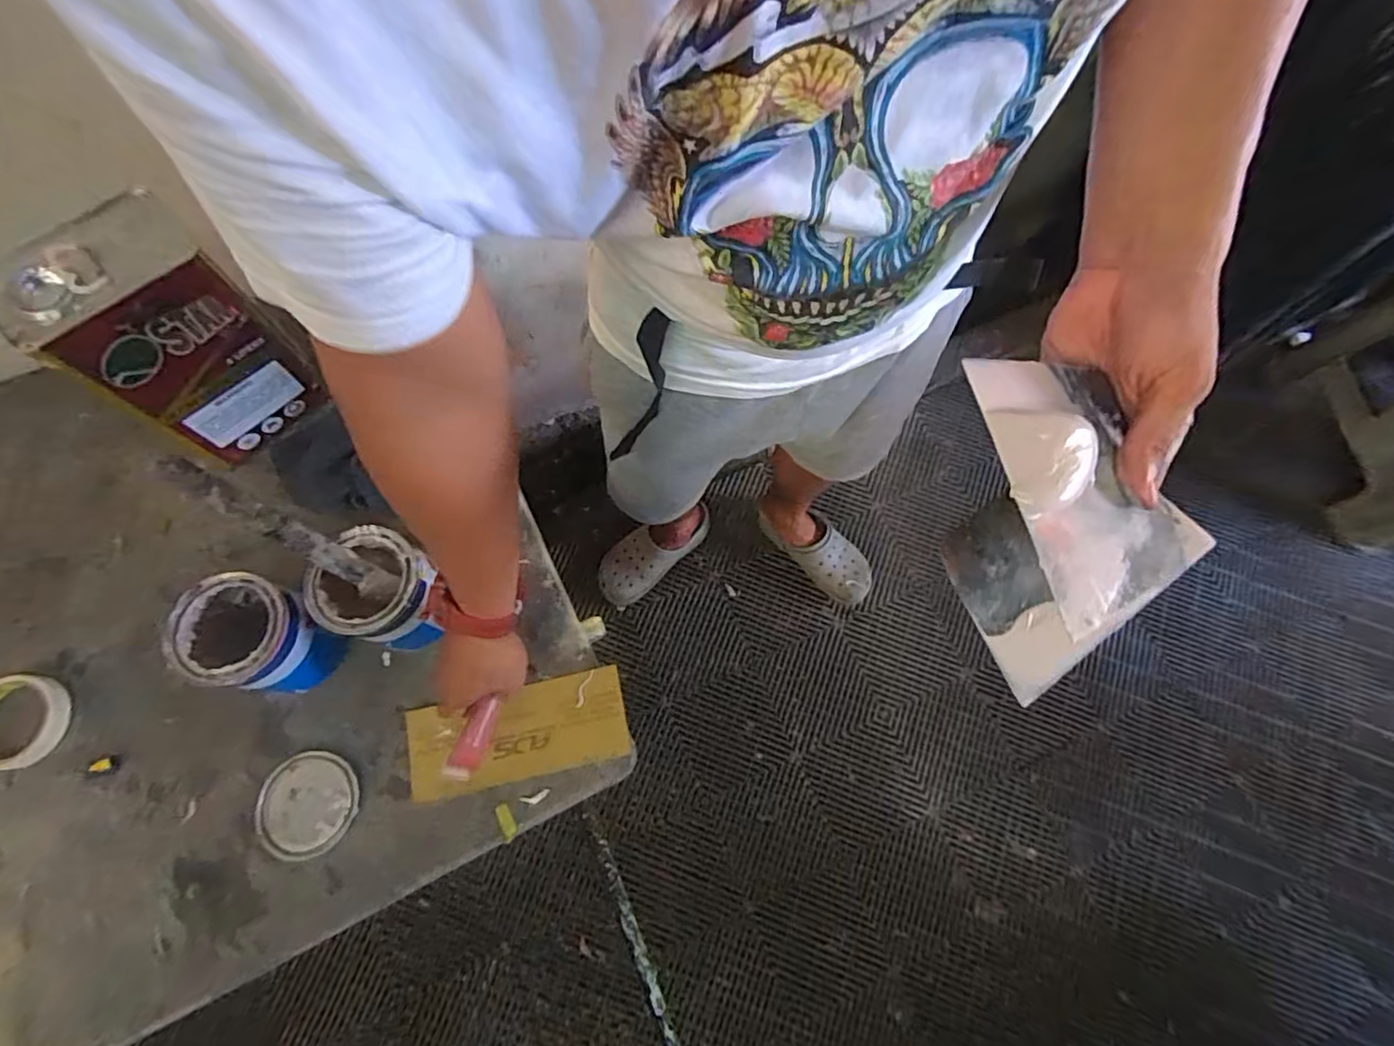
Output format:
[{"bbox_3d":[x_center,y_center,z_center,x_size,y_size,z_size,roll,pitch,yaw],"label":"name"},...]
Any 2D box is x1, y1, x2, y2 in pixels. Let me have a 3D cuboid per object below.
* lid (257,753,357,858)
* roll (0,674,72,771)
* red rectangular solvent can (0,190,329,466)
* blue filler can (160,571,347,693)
[{"bbox_3d":[-0.397,0.286,0.627,0.097,0.014,0.094,0,73,-1],"label":"lid"},{"bbox_3d":[-0.715,0.207,0.643,0.103,0.023,0.093,1,73,-1],"label":"roll"},{"bbox_3d":[-0.540,-0.190,0.657,0.108,0.250,0.162,41,77,10],"label":"red rectangular solvent can"},{"bbox_3d":[-0.442,0.116,0.627,0.101,0.123,0.098,0,73,-1],"label":"blue filler can"}]

